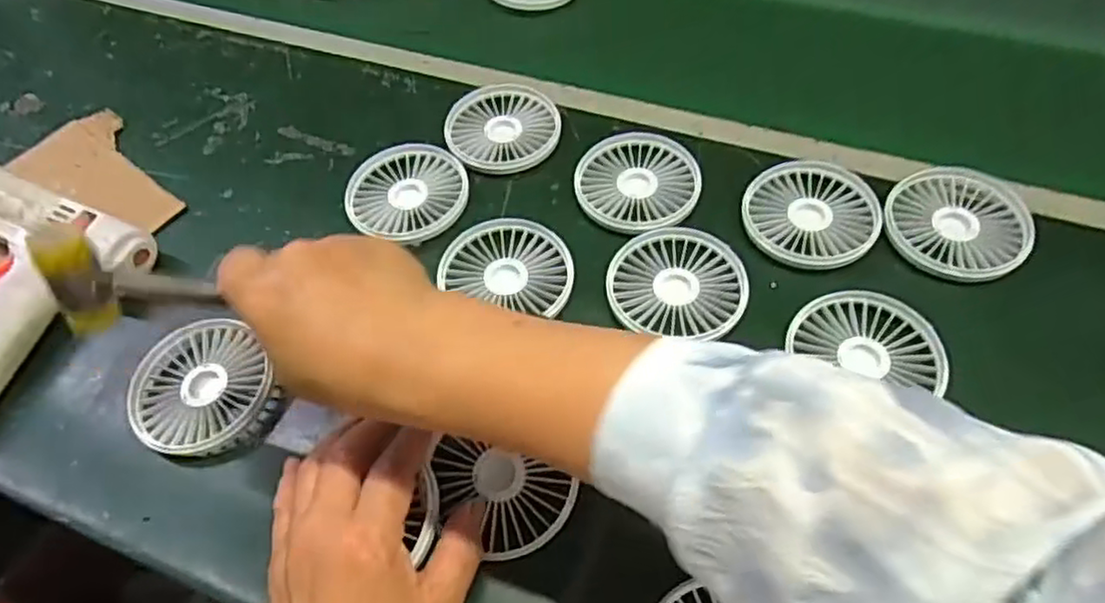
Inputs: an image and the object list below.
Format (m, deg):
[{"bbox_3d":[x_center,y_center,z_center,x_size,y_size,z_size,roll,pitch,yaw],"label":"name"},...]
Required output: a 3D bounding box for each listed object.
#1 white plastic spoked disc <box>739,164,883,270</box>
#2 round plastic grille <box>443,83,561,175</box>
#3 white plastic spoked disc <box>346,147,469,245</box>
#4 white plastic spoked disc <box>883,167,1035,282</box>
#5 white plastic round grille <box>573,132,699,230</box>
[{"bbox_3d":[0.175,-0.060,0.465,0.087,0.016,0.082,-1,57,2],"label":"white plastic spoked disc"},{"bbox_3d":[-0.038,-0.135,0.534,0.085,0.012,0.086,-1,57,2],"label":"round plastic grille"},{"bbox_3d":[-0.108,-0.082,0.512,0.090,0.011,0.085,-1,57,2],"label":"white plastic spoked disc"},{"bbox_3d":[0.267,-0.053,0.456,0.085,0.013,0.088,-1,57,2],"label":"white plastic spoked disc"},{"bbox_3d":[0.061,-0.089,0.495,0.085,0.007,0.092,-1,57,2],"label":"white plastic round grille"}]

